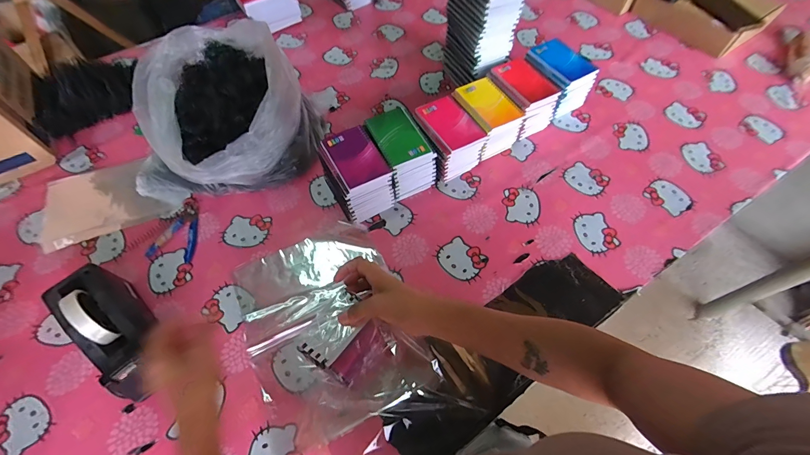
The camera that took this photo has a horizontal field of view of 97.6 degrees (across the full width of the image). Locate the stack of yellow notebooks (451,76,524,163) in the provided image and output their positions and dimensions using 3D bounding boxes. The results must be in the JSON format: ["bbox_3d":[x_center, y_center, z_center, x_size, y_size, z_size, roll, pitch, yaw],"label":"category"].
[{"bbox_3d":[0.166,-0.223,0.732,0.094,0.097,0.132,-26,61,-13],"label":"stack of yellow notebooks"}]

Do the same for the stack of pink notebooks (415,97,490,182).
[{"bbox_3d":[0.086,-0.175,0.709,0.093,0.095,0.131,-29,62,-15],"label":"stack of pink notebooks"}]

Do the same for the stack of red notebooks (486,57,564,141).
[{"bbox_3d":[0.245,-0.282,0.768,0.105,0.103,0.144,-28,62,-14],"label":"stack of red notebooks"}]

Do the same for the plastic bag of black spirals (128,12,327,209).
[{"bbox_3d":[-0.352,-0.232,0.709,0.333,0.178,0.325,-4,59,0],"label":"plastic bag of black spirals"}]

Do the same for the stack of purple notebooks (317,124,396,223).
[{"bbox_3d":[-0.089,-0.095,0.659,0.100,0.105,0.131,-26,61,-13],"label":"stack of purple notebooks"}]

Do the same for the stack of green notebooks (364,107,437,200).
[{"bbox_3d":[-0.009,-0.144,0.692,0.089,0.098,0.133,-23,61,-12],"label":"stack of green notebooks"}]

